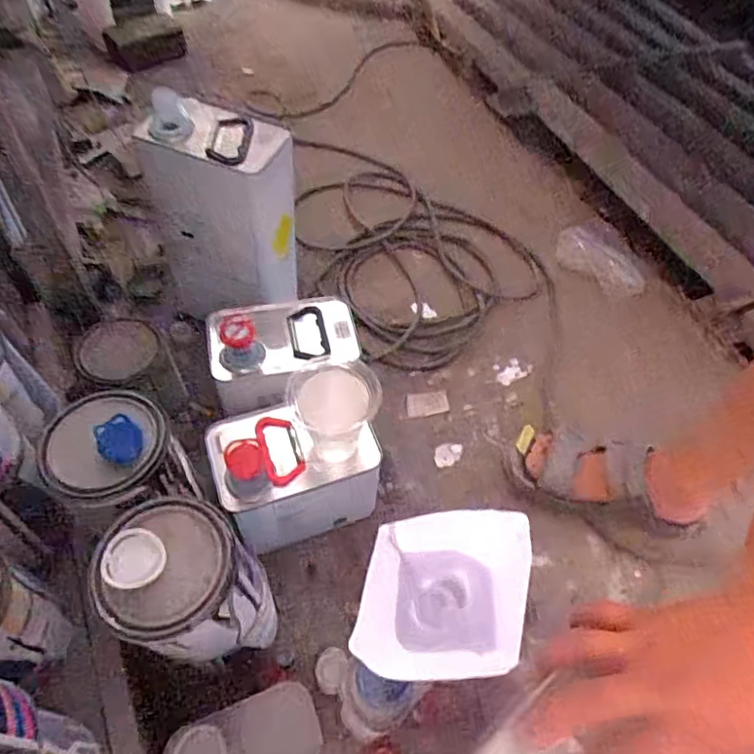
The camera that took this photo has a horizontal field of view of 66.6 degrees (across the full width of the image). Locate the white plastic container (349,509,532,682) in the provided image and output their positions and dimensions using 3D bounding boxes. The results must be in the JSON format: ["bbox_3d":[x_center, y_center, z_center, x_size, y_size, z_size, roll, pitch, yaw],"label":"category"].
[{"bbox_3d":[0.044,0.159,0.406,0.111,0.084,0.103,4,53,-1],"label":"white plastic container"}]

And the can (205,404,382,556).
[{"bbox_3d":[-0.092,0.113,0.669,0.174,0.158,0.119,-17,56,-16],"label":"can"}]

